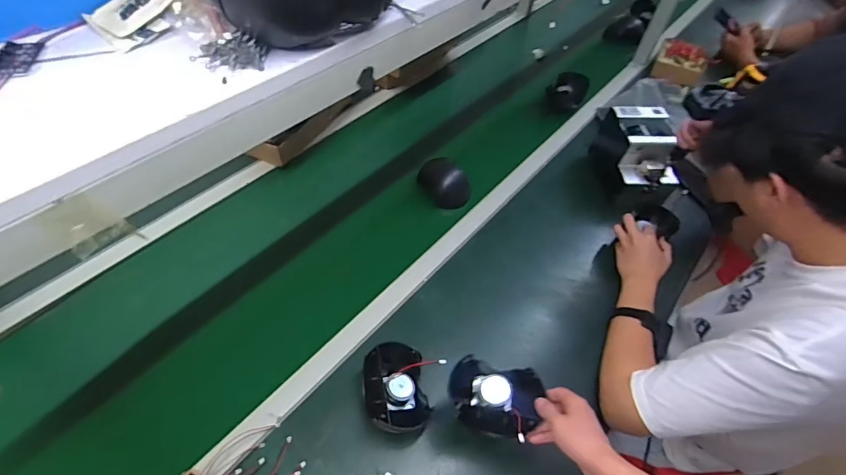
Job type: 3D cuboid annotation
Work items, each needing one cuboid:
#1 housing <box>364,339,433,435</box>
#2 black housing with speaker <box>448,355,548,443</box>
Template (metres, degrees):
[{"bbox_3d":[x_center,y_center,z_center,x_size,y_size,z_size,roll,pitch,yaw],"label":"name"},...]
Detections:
[{"bbox_3d":[-0.043,0.235,0.683,0.094,0.067,0.127,-7,52,-11],"label":"housing"},{"bbox_3d":[0.097,0.221,0.621,0.121,0.053,0.098,12,51,4],"label":"black housing with speaker"}]

